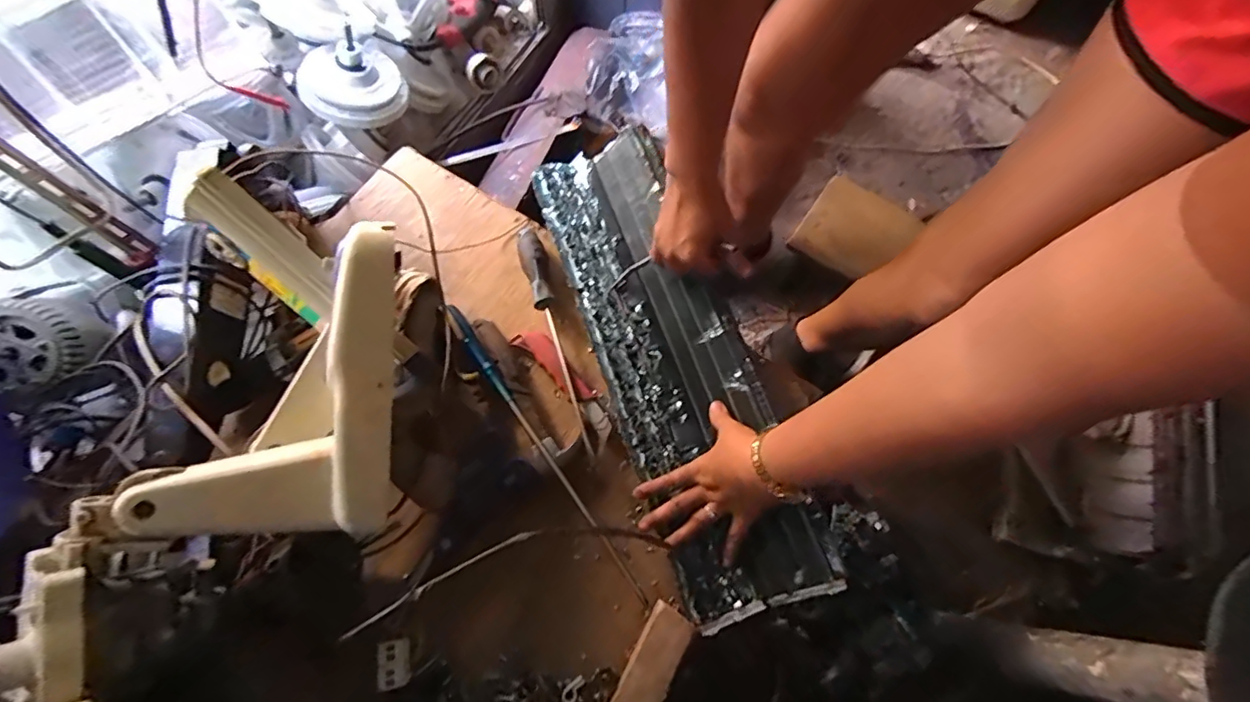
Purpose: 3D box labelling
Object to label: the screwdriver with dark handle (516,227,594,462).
[{"bbox_3d":[-0.082,-0.019,0.638,0.028,0.033,0.294,-17,71,-8],"label":"screwdriver with dark handle"}]

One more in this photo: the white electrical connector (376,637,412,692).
[{"bbox_3d":[-0.214,0.290,0.499,0.026,0.022,0.039,-15,71,-7],"label":"white electrical connector"}]

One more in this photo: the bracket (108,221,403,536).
[{"bbox_3d":[-0.235,0.043,0.459,0.150,0.145,0.284,31,86,10],"label":"bracket"}]

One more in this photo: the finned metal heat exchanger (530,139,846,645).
[{"bbox_3d":[0.045,-0.012,0.613,0.154,0.052,0.585,-18,70,-8],"label":"finned metal heat exchanger"}]

